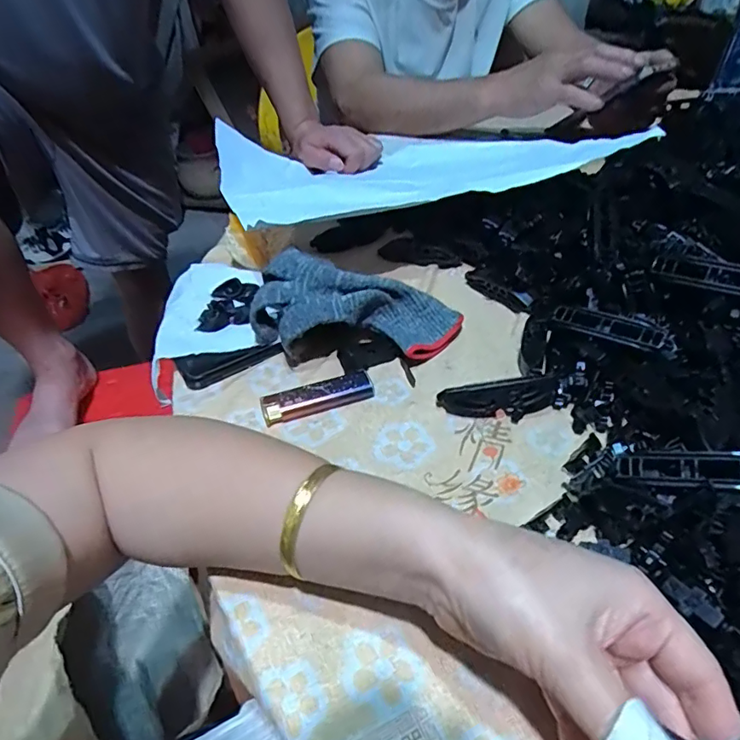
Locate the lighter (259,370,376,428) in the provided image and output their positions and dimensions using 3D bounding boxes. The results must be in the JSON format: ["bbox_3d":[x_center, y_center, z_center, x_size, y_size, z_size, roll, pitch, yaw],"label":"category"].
[{"bbox_3d":[-0.037,0.019,0.381,0.079,0.011,0.024,-15,44,-14],"label":"lighter"}]

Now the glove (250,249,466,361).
[{"bbox_3d":[-0.008,-0.042,0.418,0.160,0.059,0.074,10,42,-8],"label":"glove"}]

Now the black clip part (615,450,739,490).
[{"bbox_3d":[0.178,0.054,0.291,0.078,0.010,0.019,-4,37,33],"label":"black clip part"}]

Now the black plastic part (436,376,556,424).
[{"bbox_3d":[0.089,0.020,0.371,0.080,0.023,0.017,-4,42,-1],"label":"black plastic part"}]

